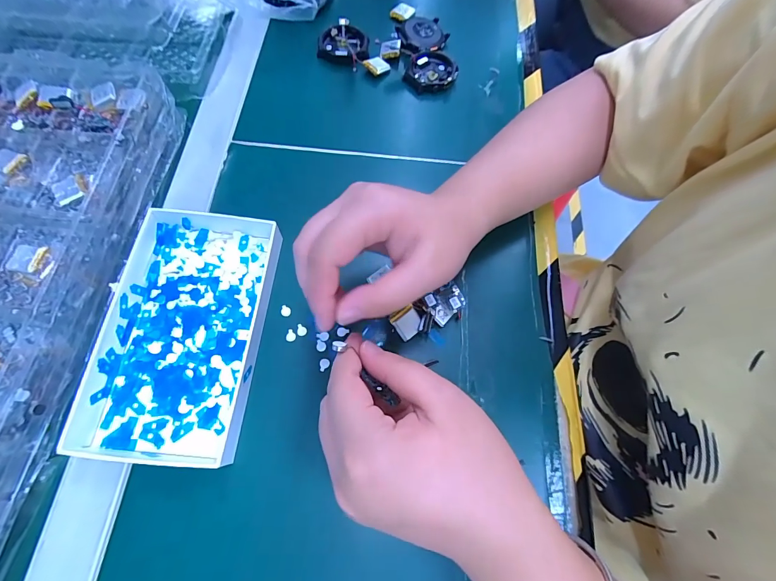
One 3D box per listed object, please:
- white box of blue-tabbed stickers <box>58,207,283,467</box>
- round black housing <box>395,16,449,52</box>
[{"bbox_3d":[-0.149,0.023,0.257,0.108,0.022,0.181,4,69,-1],"label":"white box of blue-tabbed stickers"},{"bbox_3d":[0.037,-0.274,0.381,0.055,0.010,0.053,1,69,-3],"label":"round black housing"}]

